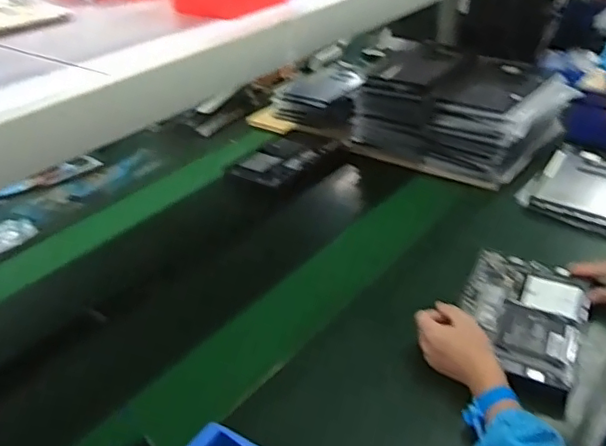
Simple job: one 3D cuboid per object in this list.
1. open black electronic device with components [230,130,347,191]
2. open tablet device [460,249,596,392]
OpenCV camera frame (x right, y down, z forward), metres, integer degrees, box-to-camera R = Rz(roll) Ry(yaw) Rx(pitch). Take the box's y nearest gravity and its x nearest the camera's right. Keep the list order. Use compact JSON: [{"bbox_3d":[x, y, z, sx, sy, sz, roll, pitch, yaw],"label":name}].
[{"bbox_3d":[-0.042,-0.147,1.307,0.175,0.027,0.270,21,43,35],"label":"open black electronic device with components"},{"bbox_3d":[0.320,0.130,0.826,0.169,0.026,0.242,13,39,28],"label":"open tablet device"}]

